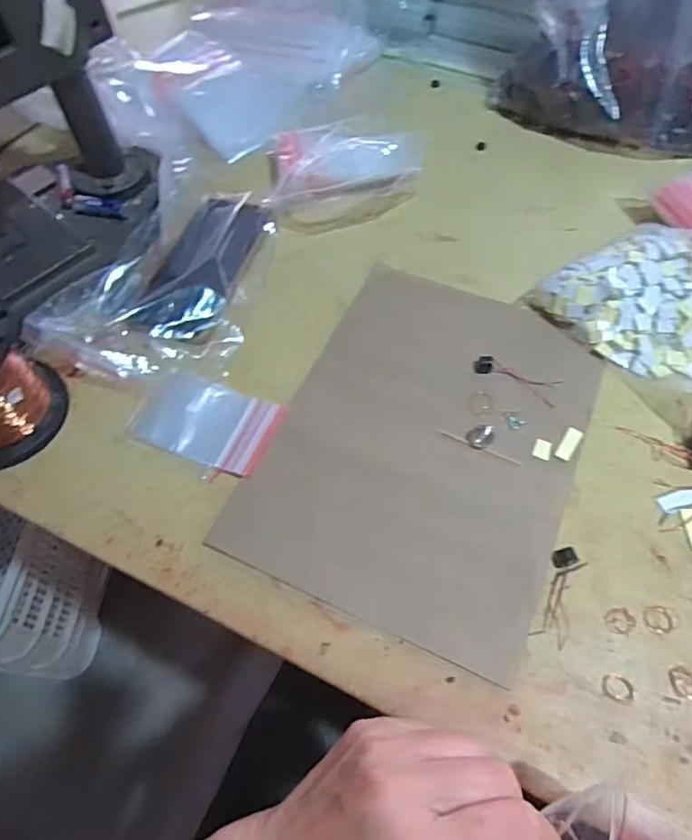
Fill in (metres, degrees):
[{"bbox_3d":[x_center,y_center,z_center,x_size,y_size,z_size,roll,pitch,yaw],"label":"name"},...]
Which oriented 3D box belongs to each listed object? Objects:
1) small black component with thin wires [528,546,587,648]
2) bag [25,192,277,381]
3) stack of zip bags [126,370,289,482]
[{"bbox_3d":[0.130,0.105,0.340,0.020,0.006,0.059,22,63,15],"label":"small black component with thin wires"},{"bbox_3d":[-0.138,-0.122,0.470,0.136,0.038,0.205,16,62,12],"label":"bag"},{"bbox_3d":[-0.104,0.001,0.410,0.104,0.007,0.065,19,63,13],"label":"stack of zip bags"}]

